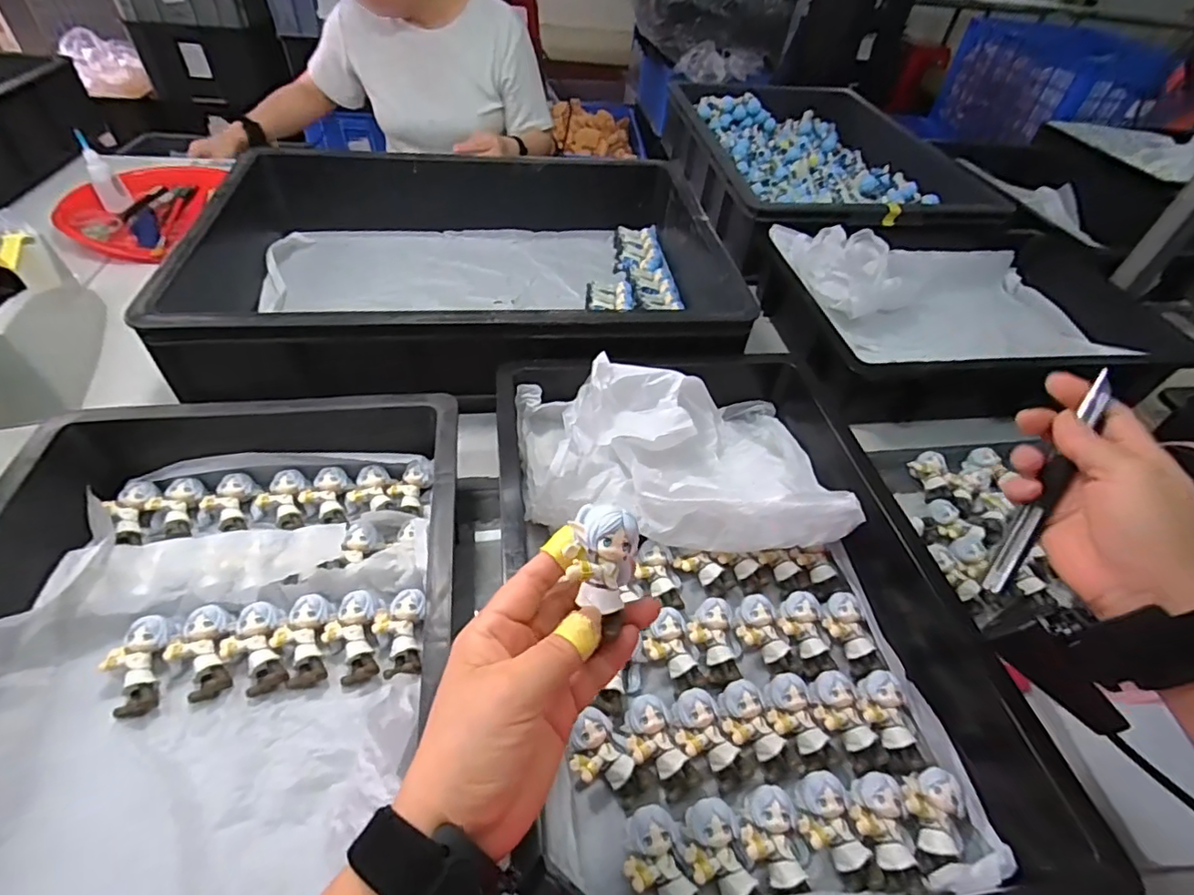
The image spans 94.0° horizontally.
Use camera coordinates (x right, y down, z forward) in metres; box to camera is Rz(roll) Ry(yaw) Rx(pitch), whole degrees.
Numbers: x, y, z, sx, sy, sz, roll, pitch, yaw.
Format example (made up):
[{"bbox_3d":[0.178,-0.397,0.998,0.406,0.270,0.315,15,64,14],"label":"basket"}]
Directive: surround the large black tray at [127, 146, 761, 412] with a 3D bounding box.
[{"bbox_3d":[-0.160,-0.207,0.685,0.597,0.120,0.457,-5,48,-11],"label":"large black tray"}]

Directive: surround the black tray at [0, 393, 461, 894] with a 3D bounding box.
[{"bbox_3d":[-0.251,0.144,0.359,0.308,0.090,0.439,-1,47,-7],"label":"black tray"}]

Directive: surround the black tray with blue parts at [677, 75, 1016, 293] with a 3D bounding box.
[{"bbox_3d":[0.360,-0.487,0.974,0.365,0.124,0.587,-4,48,-10],"label":"black tray with blue parts"}]

